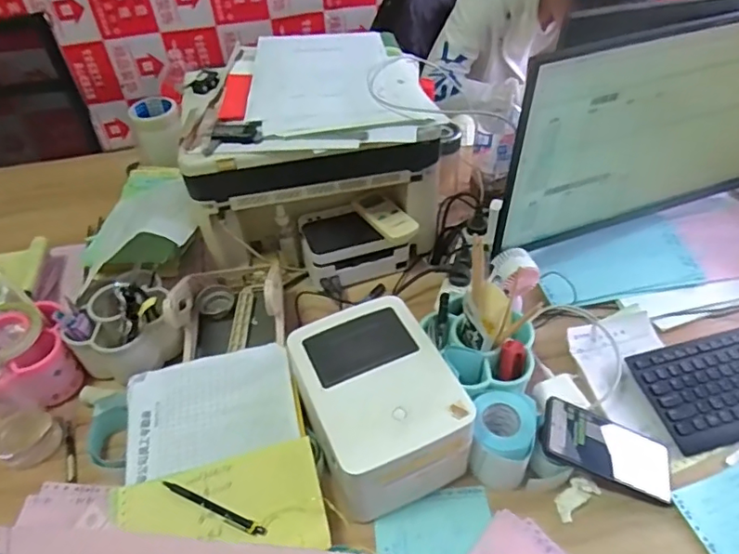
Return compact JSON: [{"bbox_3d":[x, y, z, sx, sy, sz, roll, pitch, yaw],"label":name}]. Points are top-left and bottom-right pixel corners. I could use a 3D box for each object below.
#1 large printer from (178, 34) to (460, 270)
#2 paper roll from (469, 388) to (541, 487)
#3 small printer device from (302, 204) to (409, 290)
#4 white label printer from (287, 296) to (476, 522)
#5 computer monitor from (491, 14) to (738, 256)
[{"bbox_3d":[-0.069,-0.215,0.961,0.426,0.250,0.372,-8,46,-4],"label":"large printer"},{"bbox_3d":[0.160,0.197,0.675,0.072,0.075,0.088,6,46,9],"label":"paper roll"},{"bbox_3d":[-0.023,-0.050,0.926,0.168,0.085,0.103,-14,46,-10],"label":"small printer device"},{"bbox_3d":[0.010,0.152,0.681,0.171,0.119,0.211,-20,48,-15],"label":"white label printer"},{"bbox_3d":[0.450,-0.204,0.797,0.543,0.306,0.055,-17,47,-13],"label":"computer monitor"}]

